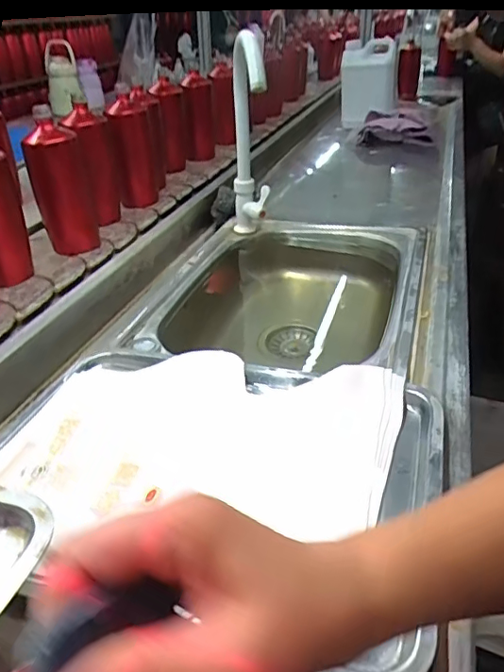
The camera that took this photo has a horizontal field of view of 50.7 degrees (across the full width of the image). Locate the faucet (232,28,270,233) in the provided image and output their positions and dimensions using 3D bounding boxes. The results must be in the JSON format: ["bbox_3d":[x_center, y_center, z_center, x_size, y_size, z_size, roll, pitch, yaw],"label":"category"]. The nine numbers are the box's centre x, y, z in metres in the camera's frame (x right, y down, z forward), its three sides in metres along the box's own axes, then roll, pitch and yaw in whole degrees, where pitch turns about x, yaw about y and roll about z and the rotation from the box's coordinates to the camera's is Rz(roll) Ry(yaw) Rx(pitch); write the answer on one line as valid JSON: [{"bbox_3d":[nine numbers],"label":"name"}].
[{"bbox_3d":[0.000,-0.295,0.842,0.059,0.311,0.159,-1,37,-4],"label":"faucet"}]

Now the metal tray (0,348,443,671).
[{"bbox_3d":[-0.039,0.099,0.461,0.372,0.044,0.259,13,38,13],"label":"metal tray"}]

